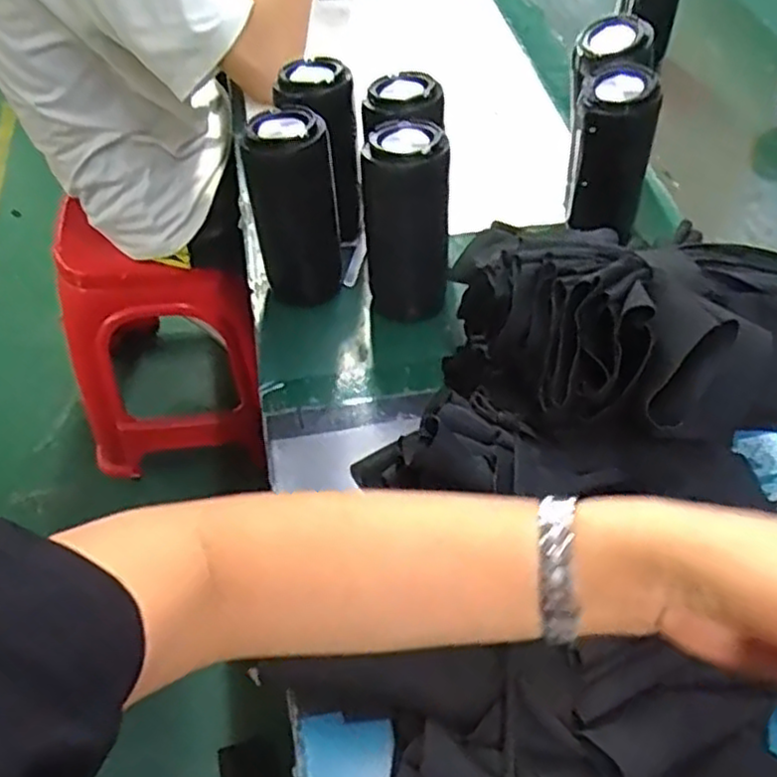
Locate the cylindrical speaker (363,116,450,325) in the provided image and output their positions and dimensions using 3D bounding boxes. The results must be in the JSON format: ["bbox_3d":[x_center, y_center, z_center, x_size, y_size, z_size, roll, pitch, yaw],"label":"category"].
[{"bbox_3d":[0.014,-0.123,0.546,0.060,0.148,0.054,-6,52,-7],"label":"cylindrical speaker"}]

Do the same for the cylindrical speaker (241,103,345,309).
[{"bbox_3d":[-0.070,-0.134,0.572,0.063,0.159,0.058,1,52,-1],"label":"cylindrical speaker"}]

